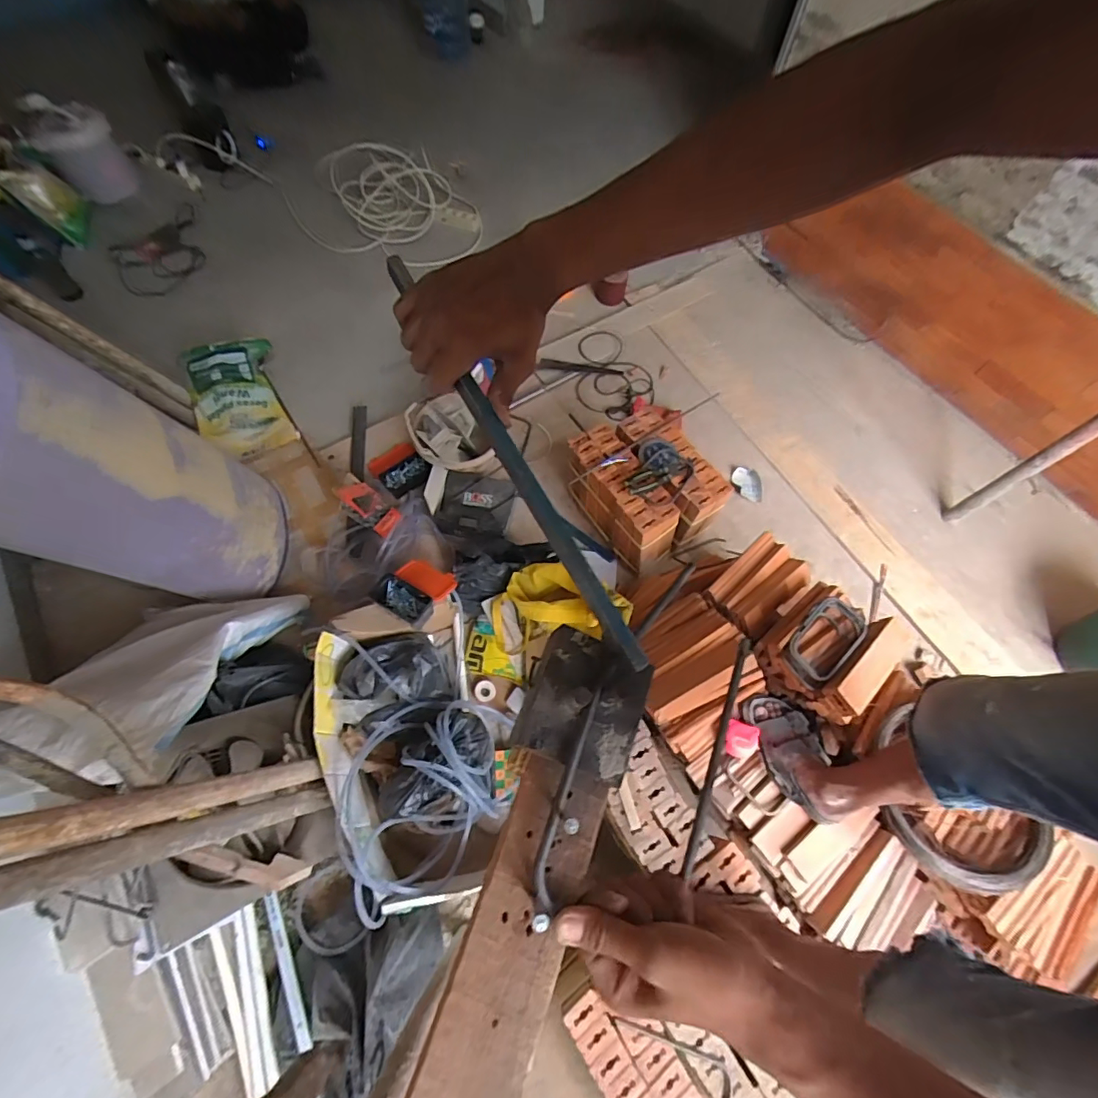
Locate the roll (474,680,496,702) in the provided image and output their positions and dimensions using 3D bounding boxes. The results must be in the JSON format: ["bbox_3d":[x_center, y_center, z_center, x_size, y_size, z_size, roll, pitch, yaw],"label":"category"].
[{"bbox_3d":[-0.159,0.357,1.275,0.053,0.015,0.049,6,65,-1],"label":"roll"}]

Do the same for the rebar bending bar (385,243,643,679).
[{"bbox_3d":[-0.033,-0.076,0.388,0.014,0.015,0.374,-28,80,-16],"label":"rebar bending bar"}]

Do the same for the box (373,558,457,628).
[{"bbox_3d":[-0.322,0.090,1.204,0.153,0.051,0.154,29,66,10],"label":"box"}]

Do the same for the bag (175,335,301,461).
[{"bbox_3d":[-0.947,-0.472,1.541,0.254,0.124,0.357,-22,68,-13],"label":"bag"}]

